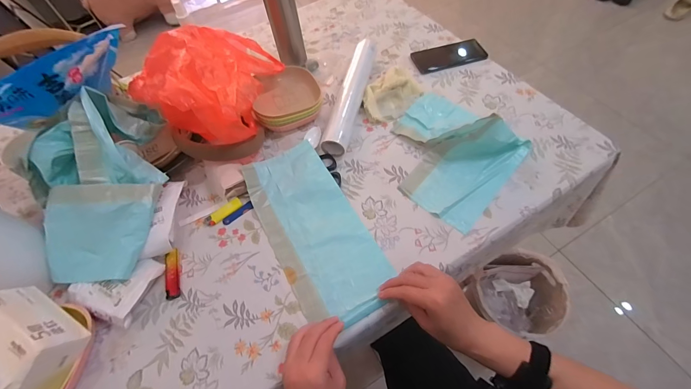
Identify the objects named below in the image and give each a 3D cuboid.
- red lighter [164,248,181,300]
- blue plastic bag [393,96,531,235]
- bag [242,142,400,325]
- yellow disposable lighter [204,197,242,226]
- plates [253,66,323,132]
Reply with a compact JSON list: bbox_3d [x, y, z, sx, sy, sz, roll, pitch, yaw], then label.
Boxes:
[{"bbox_3d":[-0.273,0.125,0.494,0.021,0.010,0.080,-19,59,-7],"label":"red lighter"},{"bbox_3d":[0.182,-0.095,0.553,0.229,0.077,0.234,37,68,24],"label":"blue plastic bag"},{"bbox_3d":[-0.052,0.051,0.515,0.146,0.021,0.316,-28,64,-12],"label":"bag"},{"bbox_3d":[-0.213,0.030,0.548,0.067,0.009,0.020,-37,62,-17],"label":"yellow disposable lighter"},{"bbox_3d":[-0.116,-0.191,0.646,0.131,0.061,0.128,-2,58,3],"label":"plates"}]

